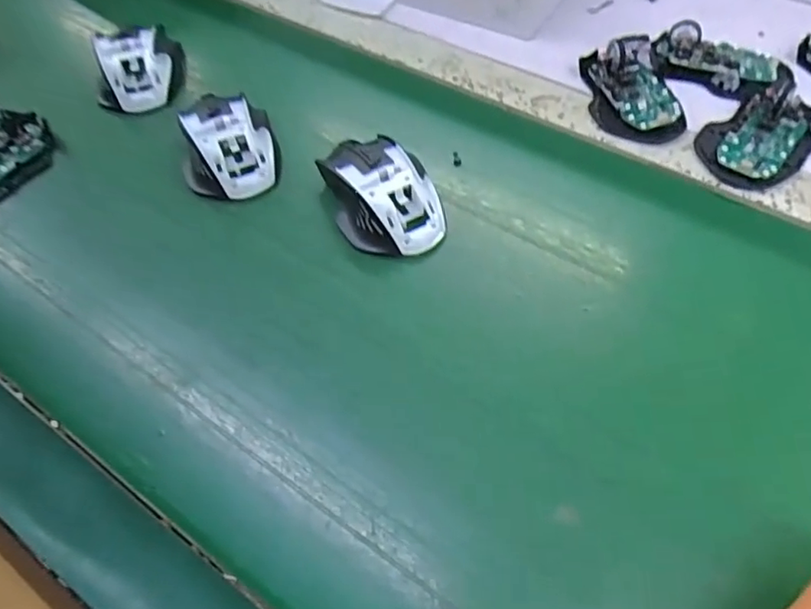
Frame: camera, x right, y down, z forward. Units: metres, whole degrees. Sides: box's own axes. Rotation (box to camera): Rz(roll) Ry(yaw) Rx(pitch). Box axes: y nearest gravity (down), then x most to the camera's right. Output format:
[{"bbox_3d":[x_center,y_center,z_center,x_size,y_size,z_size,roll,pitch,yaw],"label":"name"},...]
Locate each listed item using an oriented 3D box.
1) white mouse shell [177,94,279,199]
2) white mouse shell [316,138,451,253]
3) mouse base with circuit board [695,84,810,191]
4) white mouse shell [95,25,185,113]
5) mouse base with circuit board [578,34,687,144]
[{"bbox_3d":[-0.138,-0.124,0.462,0.076,0.035,0.088,-14,56,-7],"label":"white mouse shell"},{"bbox_3d":[-0.020,-0.084,0.430,0.071,0.036,0.112,-25,58,-14],"label":"white mouse shell"},{"bbox_3d":[0.277,-0.136,0.460,0.069,0.021,0.110,38,65,25],"label":"mouse base with circuit board"},{"bbox_3d":[-0.239,-0.213,0.529,0.076,0.035,0.094,-16,56,-8],"label":"white mouse shell"},{"bbox_3d":[0.191,-0.186,0.500,0.070,0.022,0.126,-5,55,-1],"label":"mouse base with circuit board"}]

